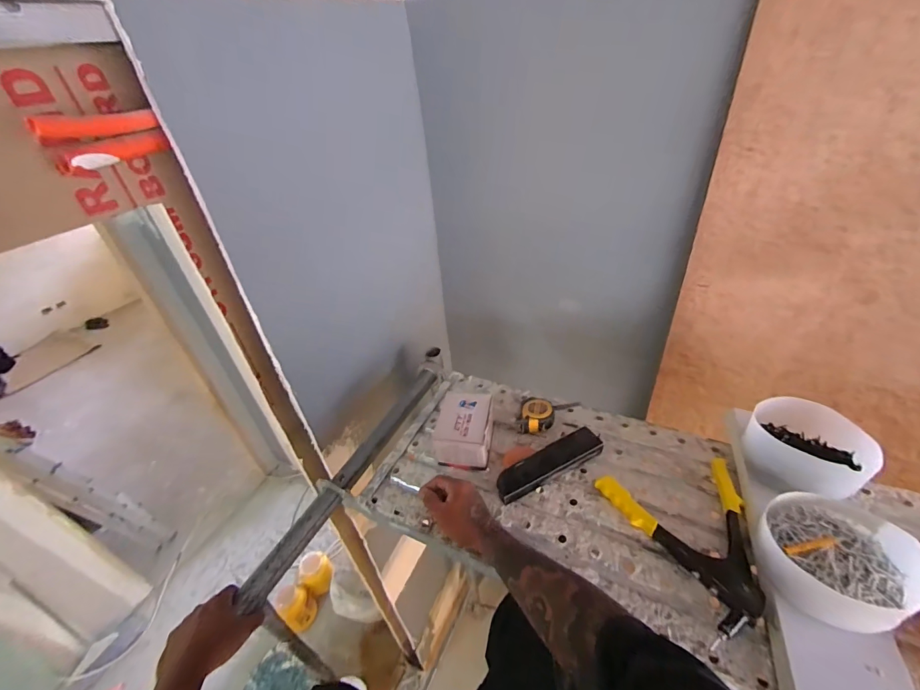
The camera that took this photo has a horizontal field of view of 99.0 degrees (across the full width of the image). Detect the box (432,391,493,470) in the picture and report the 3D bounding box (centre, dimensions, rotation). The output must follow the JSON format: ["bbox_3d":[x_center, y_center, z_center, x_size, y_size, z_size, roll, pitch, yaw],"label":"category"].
[{"bbox_3d":[0.012,0.168,0.760,0.097,0.075,0.144,2,37,11],"label":"box"}]

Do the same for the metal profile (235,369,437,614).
[{"bbox_3d":[-0.202,0.237,0.806,0.042,0.046,0.573,13,41,24],"label":"metal profile"}]

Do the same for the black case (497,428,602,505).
[{"bbox_3d":[0.160,0.212,0.709,0.211,0.042,0.047,-21,39,-18],"label":"black case"}]

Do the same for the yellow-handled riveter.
[{"bbox_3d":[0.375,0.276,0.600,0.214,0.027,0.242,-15,37,-12],"label":"yellow-handled riveter"}]

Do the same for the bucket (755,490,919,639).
[{"bbox_3d":[0.479,0.280,0.508,0.151,0.096,0.149,-4,37,3],"label":"bucket"}]

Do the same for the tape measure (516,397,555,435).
[{"bbox_3d":[0.156,0.147,0.801,0.067,0.043,0.081,9,39,20],"label":"tape measure"}]

